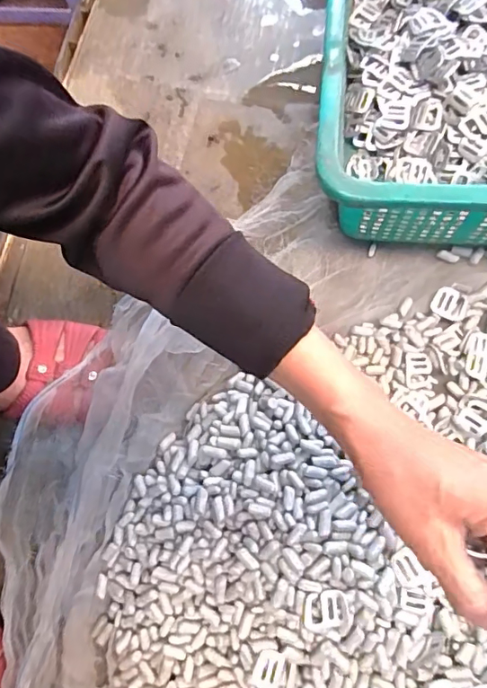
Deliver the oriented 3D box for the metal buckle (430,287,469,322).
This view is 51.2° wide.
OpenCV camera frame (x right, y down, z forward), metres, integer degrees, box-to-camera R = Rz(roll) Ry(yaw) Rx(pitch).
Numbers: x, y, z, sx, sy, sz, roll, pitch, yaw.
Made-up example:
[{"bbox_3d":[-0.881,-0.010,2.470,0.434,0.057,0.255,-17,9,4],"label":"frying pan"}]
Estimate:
[{"bbox_3d":[0.194,-0.037,0.474,0.033,0.005,0.026,24,96,-5],"label":"metal buckle"}]

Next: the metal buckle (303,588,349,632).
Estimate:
[{"bbox_3d":[0.060,0.196,0.372,0.034,0.006,0.026,-10,73,4],"label":"metal buckle"}]

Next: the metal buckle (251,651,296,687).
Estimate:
[{"bbox_3d":[0.024,0.241,0.371,0.031,0.008,0.026,19,70,8],"label":"metal buckle"}]

